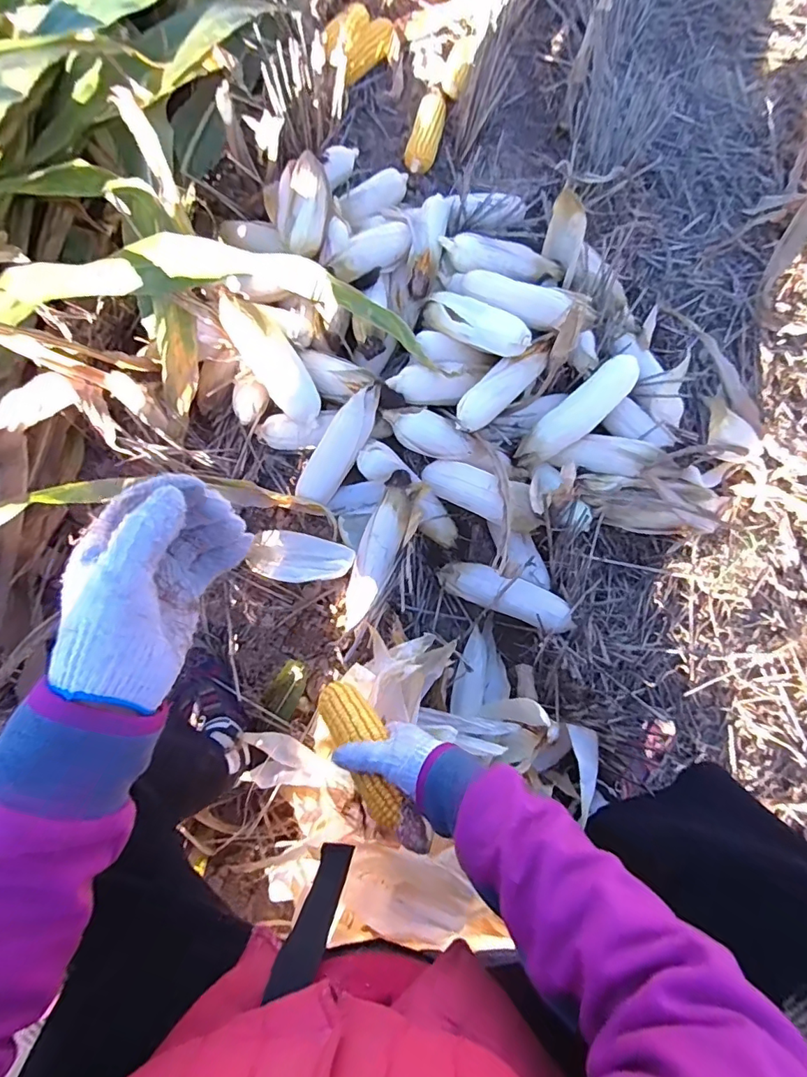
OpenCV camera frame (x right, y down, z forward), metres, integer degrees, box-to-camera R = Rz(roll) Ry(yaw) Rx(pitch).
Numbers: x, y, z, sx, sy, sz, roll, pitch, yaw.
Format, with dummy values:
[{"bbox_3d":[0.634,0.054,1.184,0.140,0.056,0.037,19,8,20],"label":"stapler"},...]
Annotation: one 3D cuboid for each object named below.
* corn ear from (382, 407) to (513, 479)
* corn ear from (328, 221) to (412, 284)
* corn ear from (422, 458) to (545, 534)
[{"bbox_3d":[0.067,-0.154,0.792,0.216,0.047,0.060,27,79,6],"label":"corn ear"},{"bbox_3d":[-0.060,-0.462,0.824,0.170,0.049,0.061,-39,80,-22],"label":"corn ear"},{"bbox_3d":[0.116,-0.072,0.768,0.204,0.061,0.068,29,78,30],"label":"corn ear"}]

